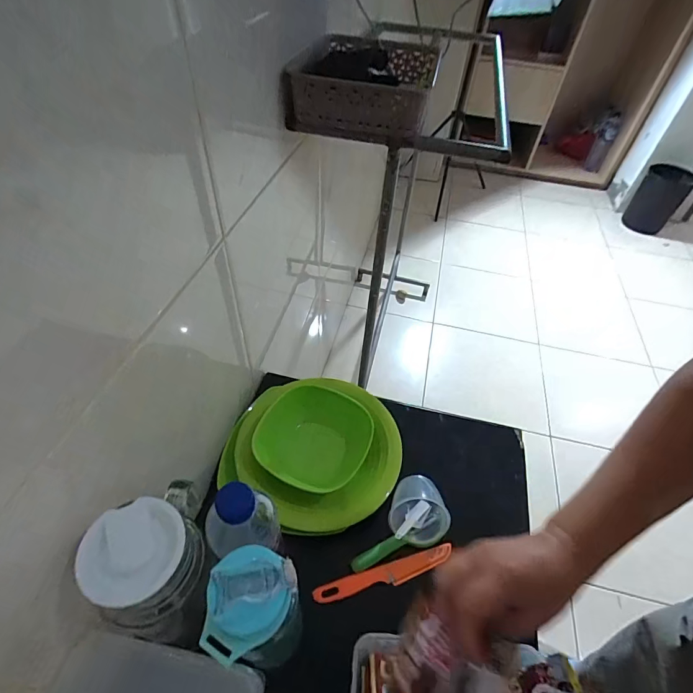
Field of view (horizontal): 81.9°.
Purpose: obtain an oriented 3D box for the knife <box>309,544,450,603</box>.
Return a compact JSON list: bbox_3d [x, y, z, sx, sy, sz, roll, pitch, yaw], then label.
[{"bbox_3d":[0.050,0.282,0.493,0.180,0.007,0.023,-11,49,-14],"label":"knife"}]

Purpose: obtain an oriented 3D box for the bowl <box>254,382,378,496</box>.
[{"bbox_3d":[-0.044,0.128,0.572,0.145,0.053,0.137,21,49,14],"label":"bowl"}]

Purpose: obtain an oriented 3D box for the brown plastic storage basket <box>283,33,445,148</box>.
[{"bbox_3d":[0.029,-0.383,0.587,0.183,0.079,0.248,12,48,7],"label":"brown plastic storage basket"}]

